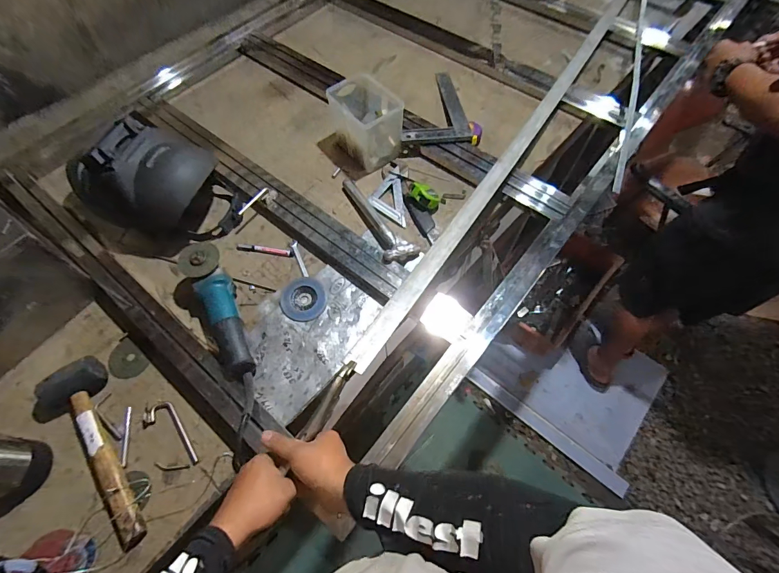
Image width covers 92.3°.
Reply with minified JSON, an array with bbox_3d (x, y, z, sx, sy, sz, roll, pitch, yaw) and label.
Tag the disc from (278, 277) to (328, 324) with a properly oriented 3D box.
[{"bbox_3d":[-0.184,0.025,0.803,0.094,0.018,0.103,-1,61,2],"label":"disc"}]

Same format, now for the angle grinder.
[{"bbox_3d":[-0.335,0.042,0.748,0.079,0.095,0.297,-29,64,-13],"label":"angle grinder"}]

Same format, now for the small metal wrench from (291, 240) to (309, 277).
[{"bbox_3d":[-0.205,-0.063,0.855,0.015,0.007,0.103,-20,63,-9],"label":"small metal wrench"}]

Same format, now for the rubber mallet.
[{"bbox_3d":[-0.516,0.286,0.632,0.116,0.062,0.337,-32,65,-14],"label":"rubber mallet"}]

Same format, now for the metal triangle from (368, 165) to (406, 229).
[{"bbox_3d":[-0.007,-0.219,0.915,0.081,0.031,0.161,-6,61,-1],"label":"metal triangle"}]

